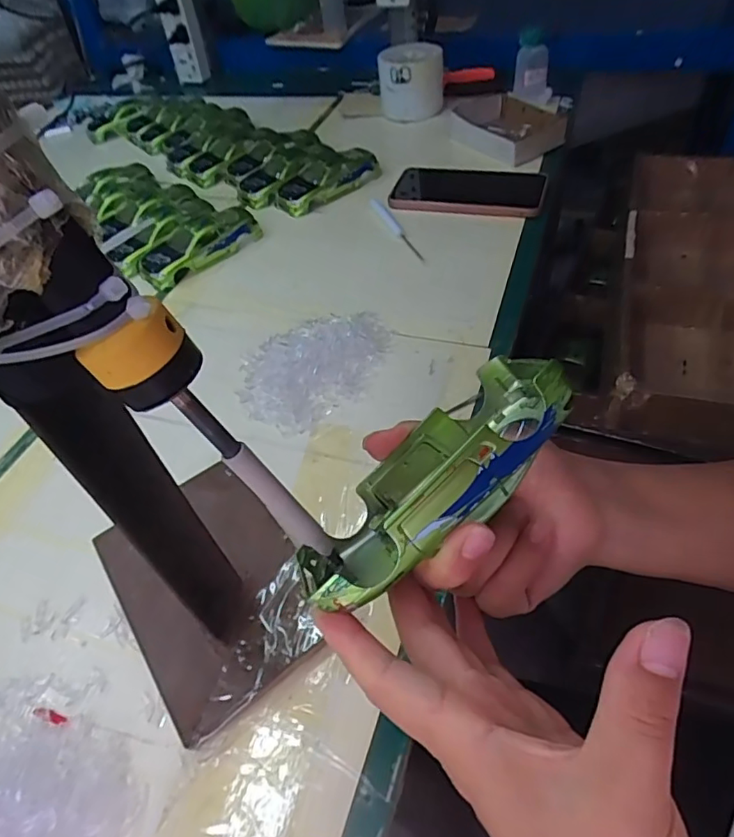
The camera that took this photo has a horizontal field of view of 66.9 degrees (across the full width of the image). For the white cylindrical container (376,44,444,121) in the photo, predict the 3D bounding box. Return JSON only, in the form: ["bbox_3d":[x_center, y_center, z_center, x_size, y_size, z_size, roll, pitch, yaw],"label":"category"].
[{"bbox_3d":[0.059,-0.443,0.740,0.091,0.086,0.090,-4,48,5],"label":"white cylindrical container"}]

